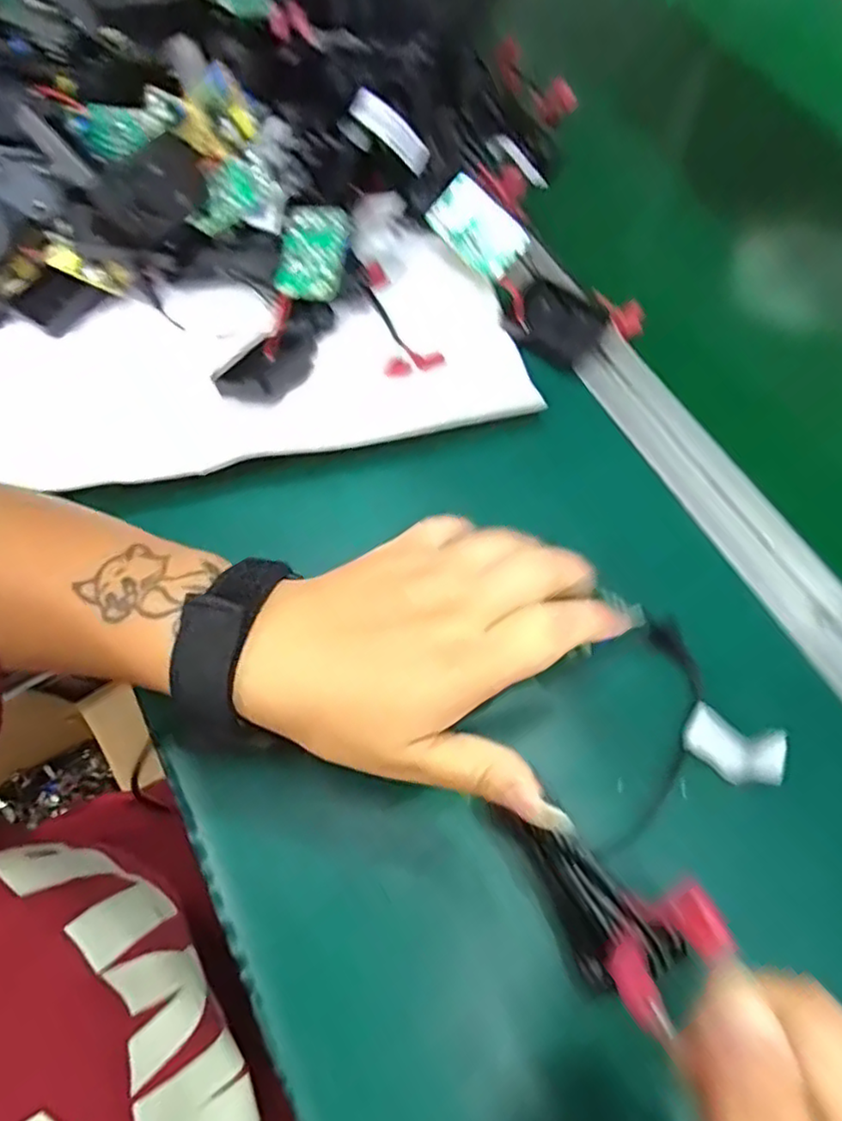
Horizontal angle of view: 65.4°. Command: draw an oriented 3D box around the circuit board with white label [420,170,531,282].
[{"bbox_3d":[0.034,-0.200,0.395,0.059,0.006,0.035,45,110,-1],"label":"circuit board with white label"}]

